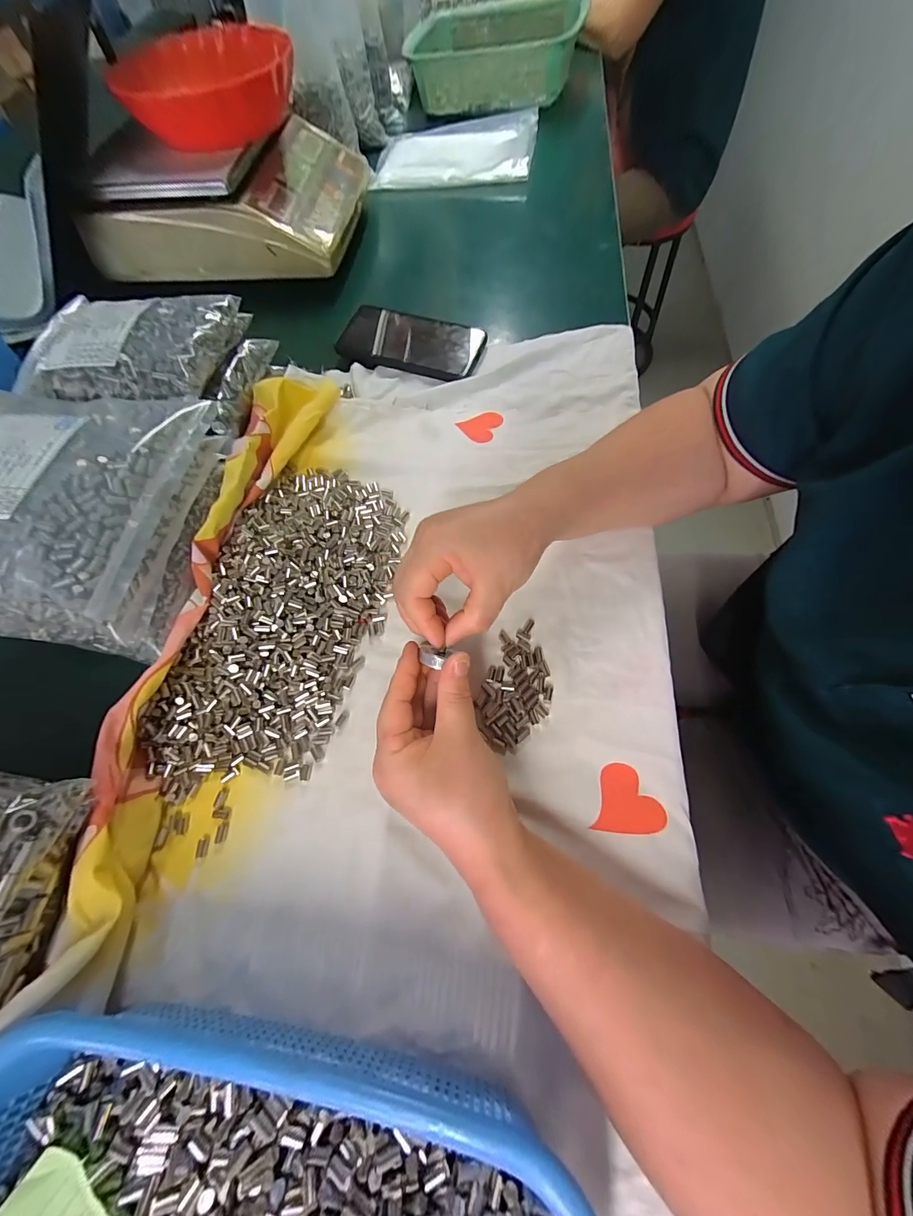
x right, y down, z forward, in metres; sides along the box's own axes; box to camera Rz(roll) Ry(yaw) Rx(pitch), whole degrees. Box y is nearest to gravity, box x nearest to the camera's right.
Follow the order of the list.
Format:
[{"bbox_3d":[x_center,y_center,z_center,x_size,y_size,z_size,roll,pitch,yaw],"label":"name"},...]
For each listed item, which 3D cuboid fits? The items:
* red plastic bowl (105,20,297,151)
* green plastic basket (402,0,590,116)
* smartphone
[{"bbox_3d":[-0.282,-0.617,0.467,0.173,0.054,0.175,-1,67,2],"label":"red plastic bowl"},{"bbox_3d":[0.070,-0.997,0.700,0.278,0.073,0.264,11,68,8],"label":"green plastic basket"},{"bbox_3d":[-0.052,-0.303,0.444,0.159,0.012,0.075,16,69,10],"label":"smartphone"}]

